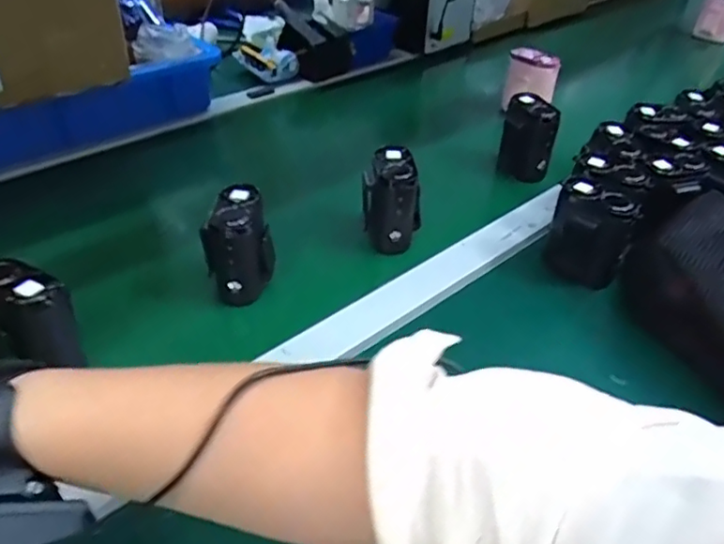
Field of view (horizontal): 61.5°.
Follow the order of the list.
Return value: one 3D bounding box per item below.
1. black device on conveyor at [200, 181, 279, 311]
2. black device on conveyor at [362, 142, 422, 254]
[{"bbox_3d":[-0.105,-0.022,0.518,0.057,0.081,0.062,-7,39,-13],"label":"black device on conveyor"},{"bbox_3d":[0.029,-0.070,0.585,0.056,0.084,0.062,6,38,3],"label":"black device on conveyor"}]

